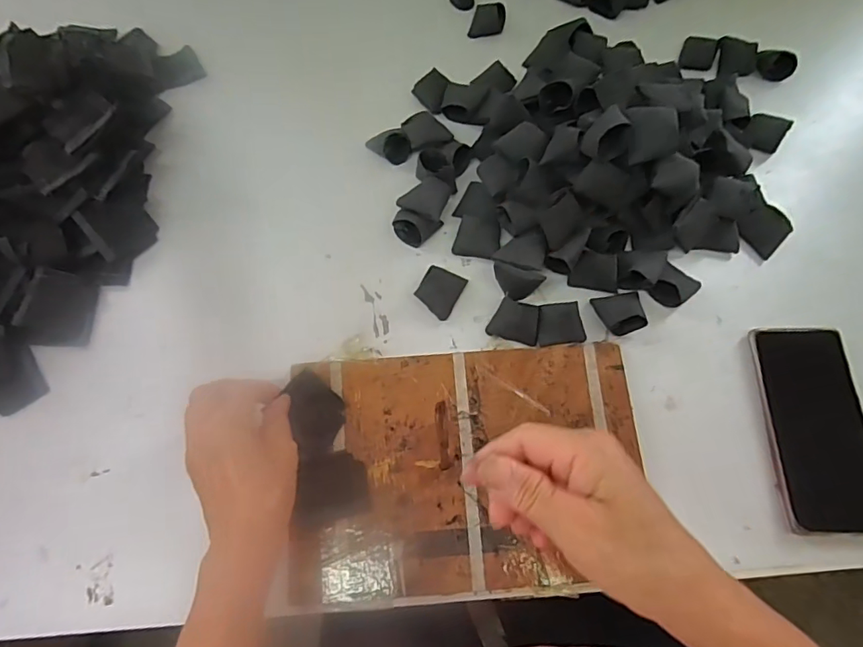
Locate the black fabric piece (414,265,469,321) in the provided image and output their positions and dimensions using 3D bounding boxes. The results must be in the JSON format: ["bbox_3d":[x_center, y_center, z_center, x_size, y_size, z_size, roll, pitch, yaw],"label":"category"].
[{"bbox_3d":[0.007,-0.028,0.444,0.034,0.016,0.043,26,73,9],"label":"black fabric piece"}]

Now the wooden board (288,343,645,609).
[{"bbox_3d":[0.029,0.109,0.392,0.261,0.011,0.178,-4,70,-1],"label":"wooden board"}]

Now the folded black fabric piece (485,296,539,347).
[{"bbox_3d":[0.072,-0.002,0.431,0.042,0.018,0.032,16,71,6],"label":"folded black fabric piece"}]

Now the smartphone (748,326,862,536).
[{"bbox_3d":[0.308,0.081,0.405,0.079,0.013,0.161,-1,70,0],"label":"smartphone"}]

